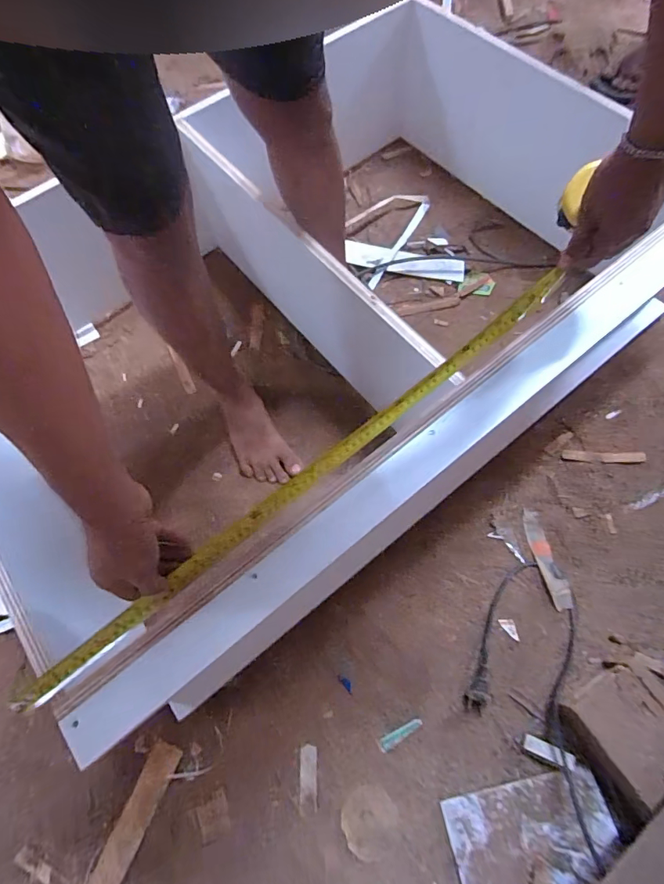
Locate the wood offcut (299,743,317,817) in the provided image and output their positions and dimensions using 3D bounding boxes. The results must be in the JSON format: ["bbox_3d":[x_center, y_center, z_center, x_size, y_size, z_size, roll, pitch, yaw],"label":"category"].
[{"bbox_3d":[-0.035,0.504,0.675,0.026,0.011,0.084,-3,68,2],"label":"wood offcut"}]

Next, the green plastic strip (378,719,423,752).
[{"bbox_3d":[0.104,0.444,0.687,0.072,0.004,0.017,-33,59,-3],"label":"green plastic strip"}]

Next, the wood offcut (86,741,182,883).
[{"bbox_3d":[-0.311,0.597,0.666,0.045,0.013,0.281,22,71,11],"label":"wood offcut"}]

